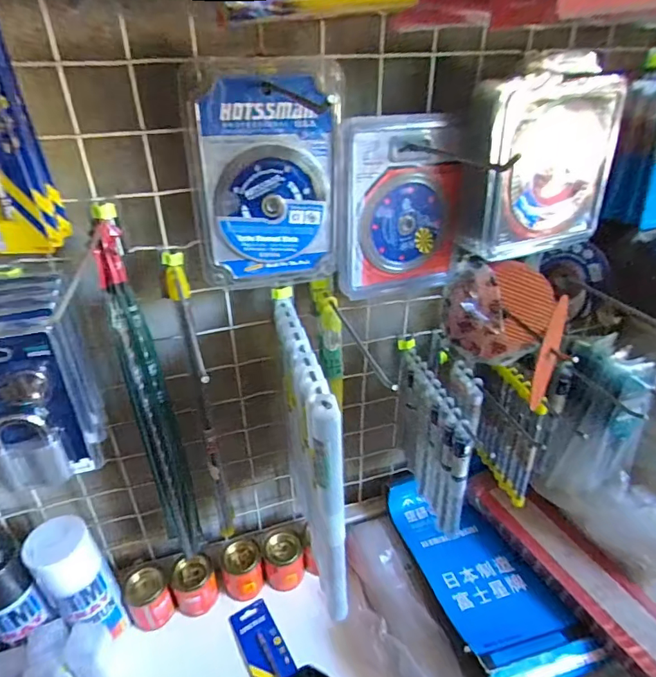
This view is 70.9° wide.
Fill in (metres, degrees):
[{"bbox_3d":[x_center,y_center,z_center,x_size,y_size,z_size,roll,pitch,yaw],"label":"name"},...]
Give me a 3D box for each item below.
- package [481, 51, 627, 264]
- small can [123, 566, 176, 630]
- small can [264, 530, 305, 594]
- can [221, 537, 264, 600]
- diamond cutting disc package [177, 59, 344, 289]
[{"bbox_3d":[0.213,-0.172,0.450,0.143,0.182,0.048,-14,29,-15],"label":"package"},{"bbox_3d":[-0.234,0.340,0.602,0.049,0.067,0.044,-22,36,-31],"label":"small can"},{"bbox_3d":[-0.060,0.308,0.637,0.052,0.057,0.050,-1,30,1],"label":"small can"},{"bbox_3d":[-0.118,0.319,0.637,0.052,0.065,0.045,-14,32,-20],"label":"can"},{"bbox_3d":[-0.056,-0.143,0.423,0.131,0.189,0.022,-10,31,-13],"label":"diamond cutting disc package"}]

